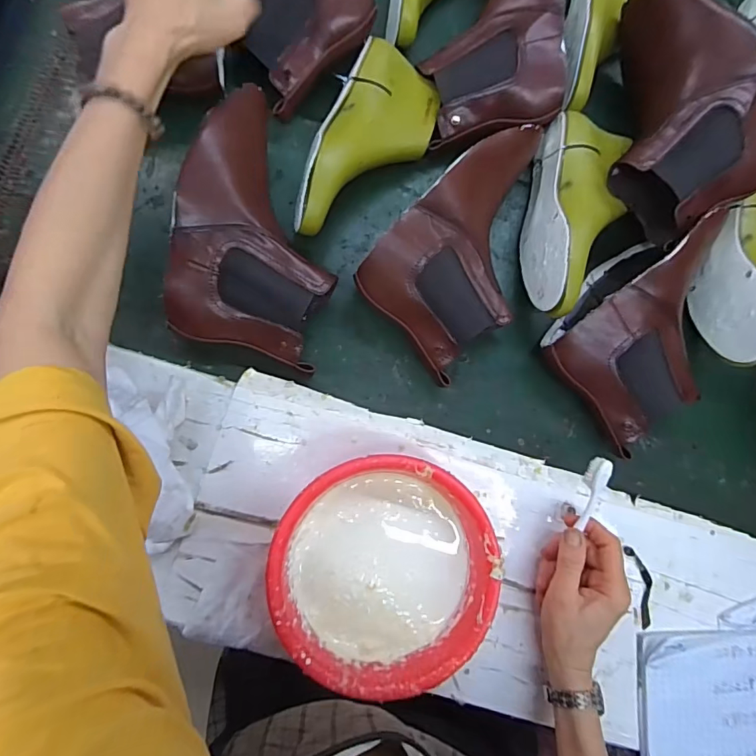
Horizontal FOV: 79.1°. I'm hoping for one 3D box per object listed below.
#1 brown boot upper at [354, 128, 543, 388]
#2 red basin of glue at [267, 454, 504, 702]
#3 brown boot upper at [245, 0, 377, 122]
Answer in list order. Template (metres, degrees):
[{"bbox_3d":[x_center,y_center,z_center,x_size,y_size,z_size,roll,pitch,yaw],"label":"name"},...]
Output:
[{"bbox_3d":[0.103,-0.136,0.477,0.141,0.091,0.241,43,83,1],"label":"brown boot upper"},{"bbox_3d":[0.005,0.164,0.416,0.184,0.076,0.186,0,84,-4],"label":"red basin of glue"},{"bbox_3d":[-0.075,-0.433,0.488,0.139,0.083,0.263,-3,84,-5],"label":"brown boot upper"}]

